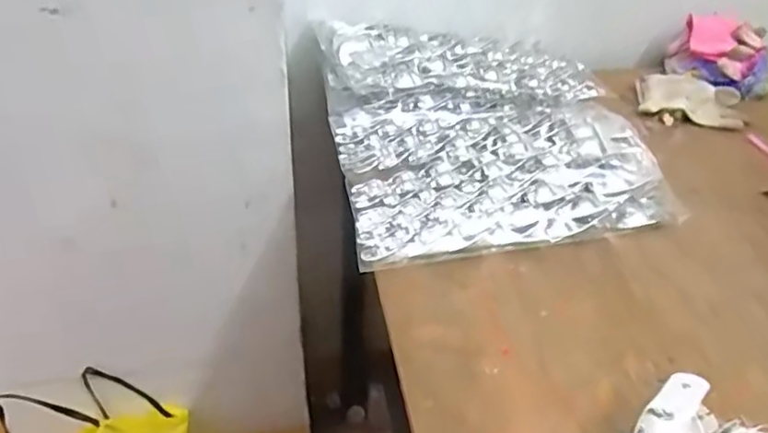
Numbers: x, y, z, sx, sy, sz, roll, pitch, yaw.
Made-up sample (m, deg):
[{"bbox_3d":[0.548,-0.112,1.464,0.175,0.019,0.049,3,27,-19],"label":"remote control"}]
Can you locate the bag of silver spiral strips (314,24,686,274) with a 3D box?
[{"bbox_3d":[0.105,-0.095,0.638,0.308,0.103,0.305,-5,38,-10],"label":"bag of silver spiral strips"}]

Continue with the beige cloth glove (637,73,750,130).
[{"bbox_3d":[0.385,-0.145,0.769,0.131,0.036,0.086,11,38,10],"label":"beige cloth glove"}]

